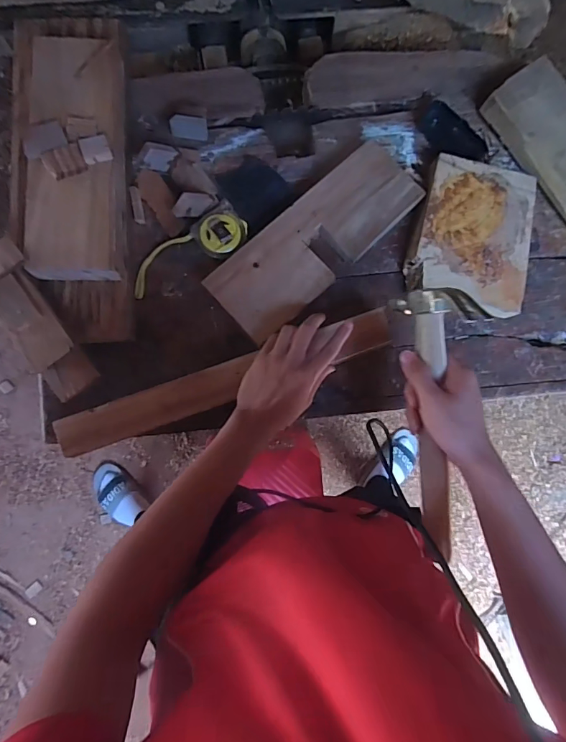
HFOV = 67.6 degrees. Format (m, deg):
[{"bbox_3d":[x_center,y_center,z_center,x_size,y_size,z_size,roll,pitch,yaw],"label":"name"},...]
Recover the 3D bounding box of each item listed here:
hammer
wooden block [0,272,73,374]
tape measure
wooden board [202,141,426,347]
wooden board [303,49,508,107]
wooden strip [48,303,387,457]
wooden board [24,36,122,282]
[{"bbox_3d":[0.172,0.064,0.471,0.052,0.092,0.303,-4,97,-7],"label":"hammer"},{"bbox_3d":[-0.294,-0.058,0.488,0.050,0.020,0.111,-34,87,-8],"label":"wooden block"},{"bbox_3d":[-0.131,-0.163,0.586,0.178,0.029,0.068,-36,87,-8],"label":"tape measure"},{"bbox_3d":[0.048,-0.186,0.587,0.322,0.017,0.117,-44,88,-9],"label":"wooden board"},{"bbox_3d":[0.194,-0.474,0.680,0.323,0.017,0.089,-10,84,-6],"label":"wooden board"},{"bbox_3d":[-0.065,0.012,0.552,0.445,0.017,0.053,-20,86,-7],"label":"wooden strip"},{"bbox_3d":[-0.261,-0.270,0.533,0.103,0.034,0.317,-2,83,-5],"label":"wooden board"}]

